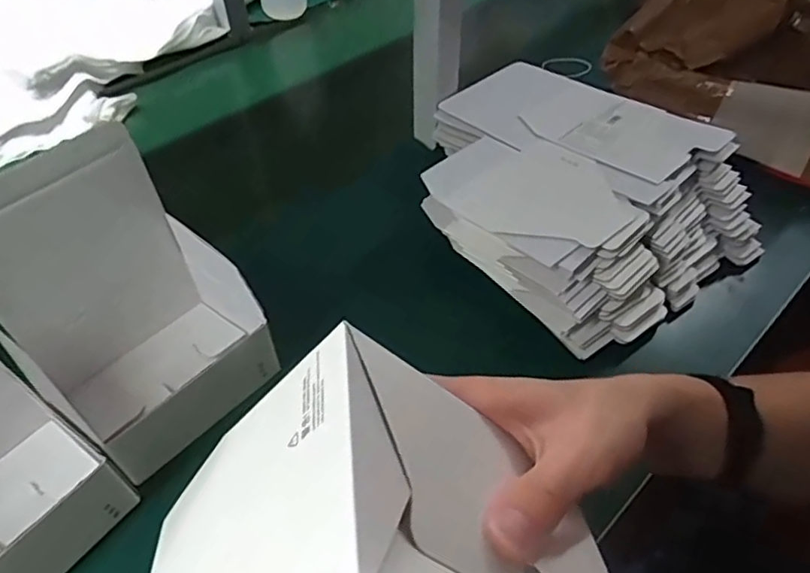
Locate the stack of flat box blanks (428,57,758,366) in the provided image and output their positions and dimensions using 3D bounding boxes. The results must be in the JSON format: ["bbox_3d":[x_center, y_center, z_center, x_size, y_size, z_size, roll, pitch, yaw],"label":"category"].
[{"bbox_3d":[0.155,-0.105,0.601,0.257,0.094,0.323,-31,54,-24],"label":"stack of flat box blanks"}]

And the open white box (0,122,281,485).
[{"bbox_3d":[-0.200,0.010,0.436,0.160,0.198,0.132,-35,56,-27],"label":"open white box"}]

